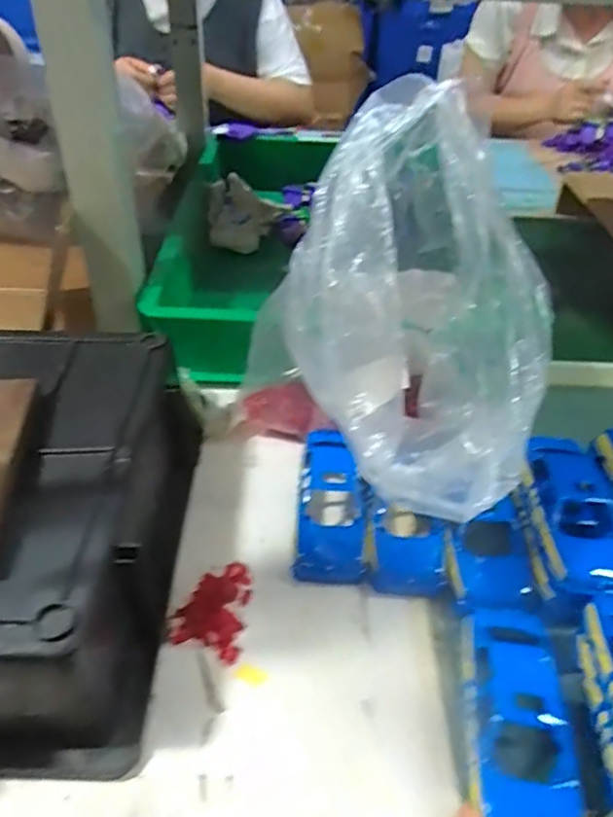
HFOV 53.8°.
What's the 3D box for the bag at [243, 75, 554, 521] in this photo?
[{"bbox_3d":[0.079,-0.075,0.363,0.154,0.172,0.201,20,42,19],"label":"bag"}]

